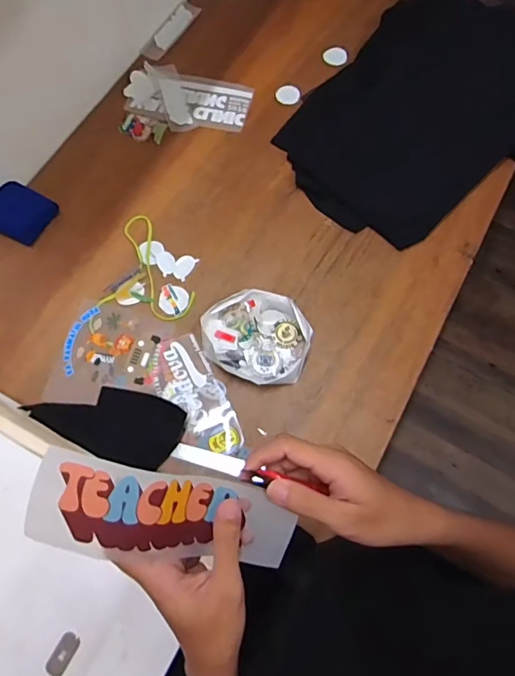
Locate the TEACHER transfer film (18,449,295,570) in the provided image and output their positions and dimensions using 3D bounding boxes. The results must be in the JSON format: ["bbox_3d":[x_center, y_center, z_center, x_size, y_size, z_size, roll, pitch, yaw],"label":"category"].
[{"bbox_3d":[-0.057,0.126,0.332,0.188,0.031,0.060,19,69,-26],"label":"TEACHER transfer film"}]

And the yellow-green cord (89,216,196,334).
[{"bbox_3d":[-0.209,-0.118,0.928,0.189,0.007,0.264,12,72,6],"label":"yellow-green cord"}]

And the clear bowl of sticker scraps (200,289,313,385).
[{"bbox_3d":[-0.004,-0.003,0.861,0.194,0.043,0.162,15,72,7],"label":"clear bowl of sticker scraps"}]

